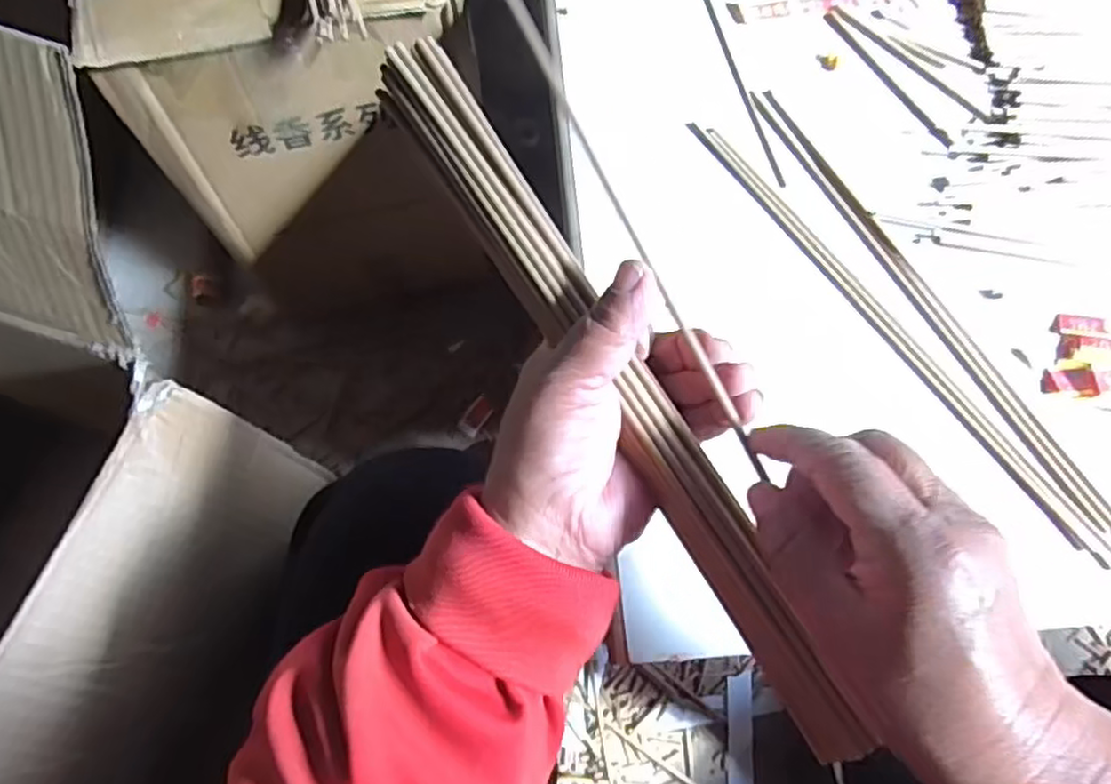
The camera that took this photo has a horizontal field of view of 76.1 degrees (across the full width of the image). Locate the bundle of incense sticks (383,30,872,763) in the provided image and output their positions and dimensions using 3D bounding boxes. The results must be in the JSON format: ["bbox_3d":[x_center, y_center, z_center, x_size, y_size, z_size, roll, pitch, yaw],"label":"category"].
[{"bbox_3d":[0.025,-0.002,0.274,0.029,0.017,0.317,-31,85,-13],"label":"bundle of incense sticks"}]

